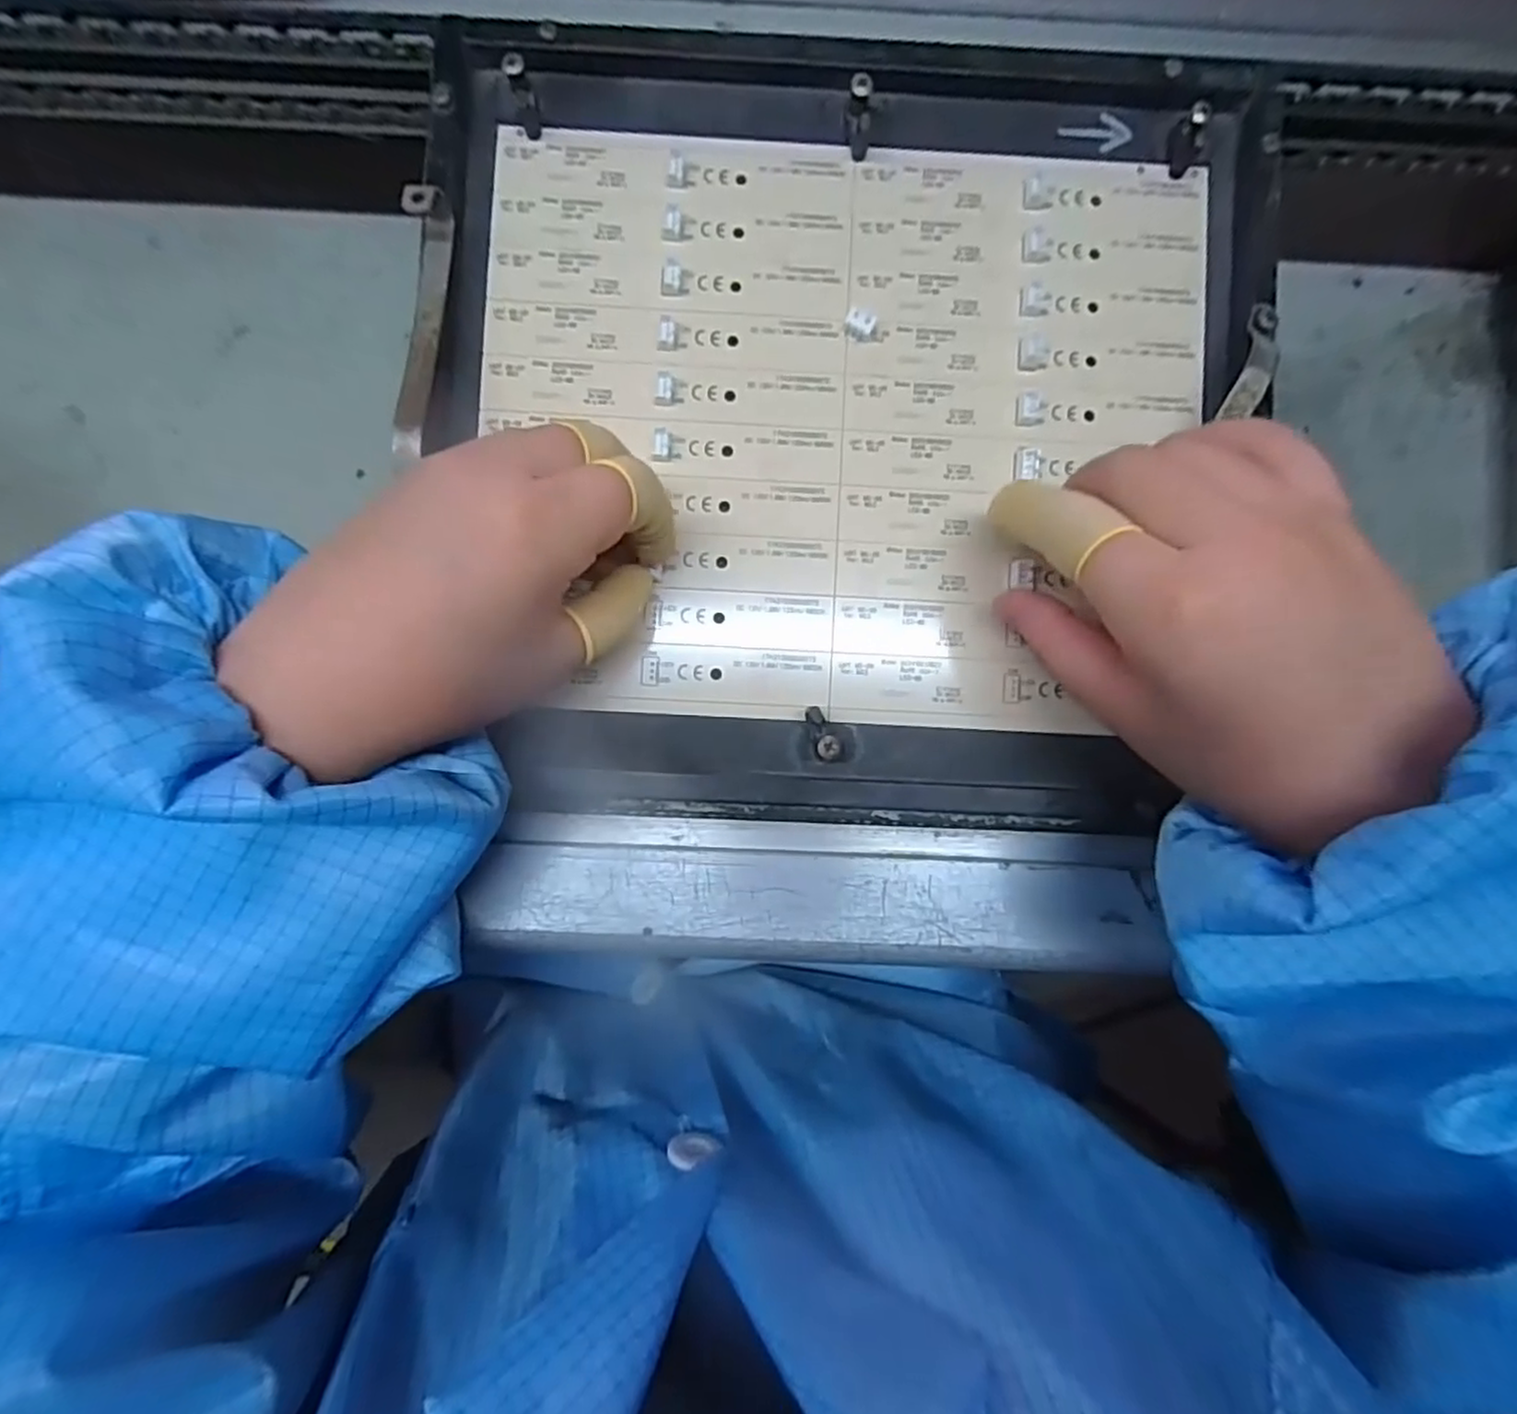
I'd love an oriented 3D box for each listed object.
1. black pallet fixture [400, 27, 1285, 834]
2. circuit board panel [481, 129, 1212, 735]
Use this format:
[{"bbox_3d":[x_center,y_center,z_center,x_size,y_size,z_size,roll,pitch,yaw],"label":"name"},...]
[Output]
[{"bbox_3d":[0.028,-0.095,0.252,0.284,0.020,0.270,3,88,0],"label":"black pallet fixture"},{"bbox_3d":[0.030,-0.099,0.258,0.252,0.008,0.207,3,88,0],"label":"circuit board panel"}]

